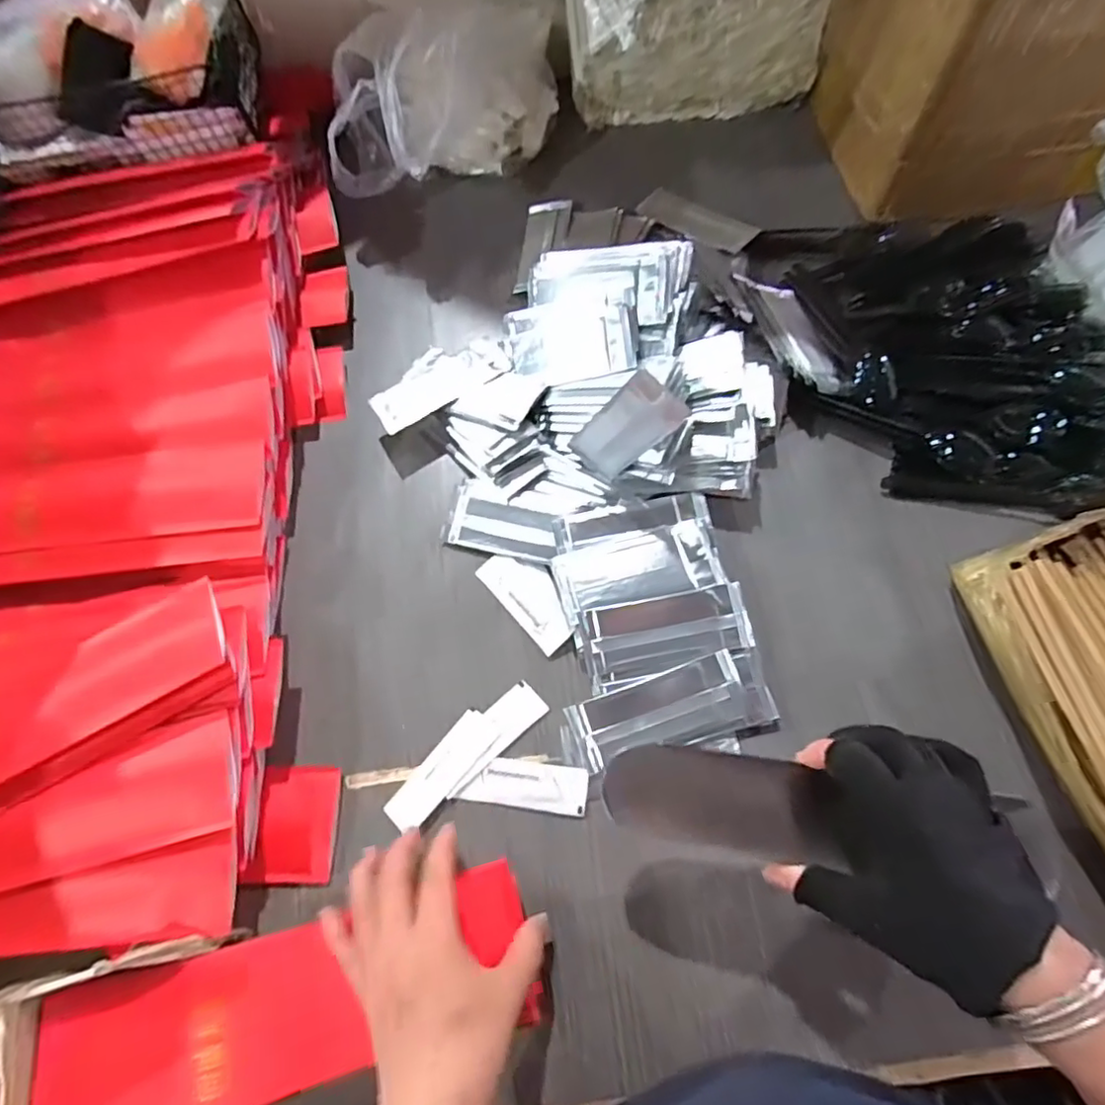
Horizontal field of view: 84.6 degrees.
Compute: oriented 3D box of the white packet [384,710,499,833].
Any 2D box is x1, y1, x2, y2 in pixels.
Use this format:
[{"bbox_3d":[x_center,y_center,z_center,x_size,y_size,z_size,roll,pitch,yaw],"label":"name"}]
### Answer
[{"bbox_3d":[-0.078,0.156,0.434,0.029,0.004,0.091,37,75,16],"label":"white packet"}]

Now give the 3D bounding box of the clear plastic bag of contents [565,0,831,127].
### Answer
[{"bbox_3d":[0.146,-0.550,0.631,0.255,0.151,0.099,-10,68,1],"label":"clear plastic bag of contents"}]

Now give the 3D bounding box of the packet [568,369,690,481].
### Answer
[{"bbox_3d":[0.053,-0.092,0.461,0.046,0.117,0.007,41,59,-7],"label":"packet"}]

